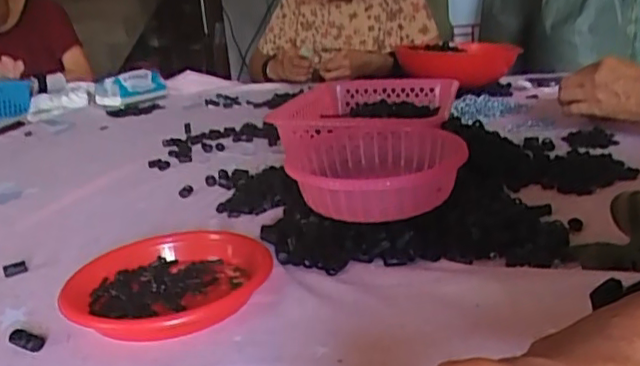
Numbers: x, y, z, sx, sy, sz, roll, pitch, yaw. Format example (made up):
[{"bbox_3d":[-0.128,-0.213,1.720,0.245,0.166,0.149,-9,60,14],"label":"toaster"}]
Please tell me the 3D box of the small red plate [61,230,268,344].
[{"bbox_3d":[-0.124,0.082,0.500,0.153,0.024,0.152,-3,18,1],"label":"small red plate"}]

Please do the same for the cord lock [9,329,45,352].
[{"bbox_3d":[-0.217,0.115,0.449,0.034,0.010,0.014,6,20,25],"label":"cord lock"}]

